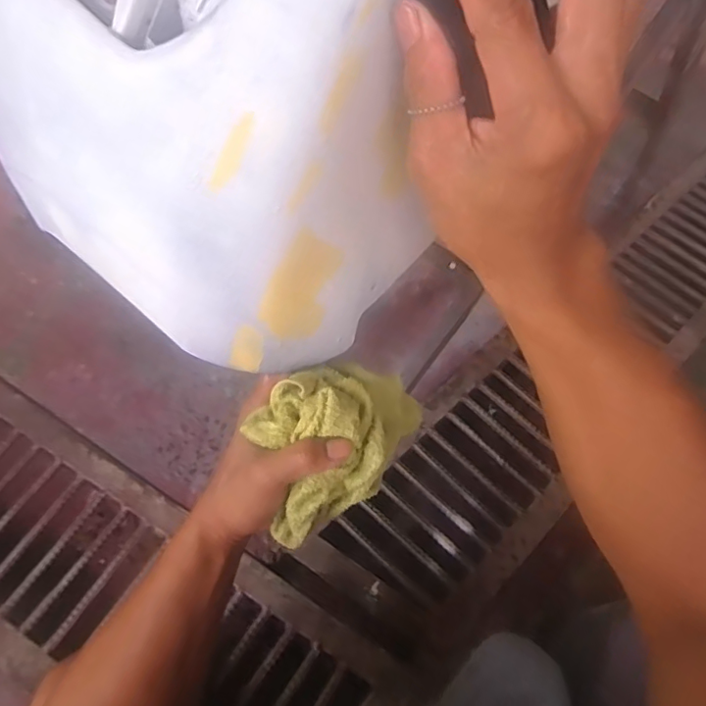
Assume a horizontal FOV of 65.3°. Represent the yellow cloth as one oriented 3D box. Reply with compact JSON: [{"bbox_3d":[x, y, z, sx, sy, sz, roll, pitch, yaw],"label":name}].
[{"bbox_3d":[-0.012,0.062,0.395,0.135,0.095,0.084,-39,70,-22],"label":"yellow cloth"}]

